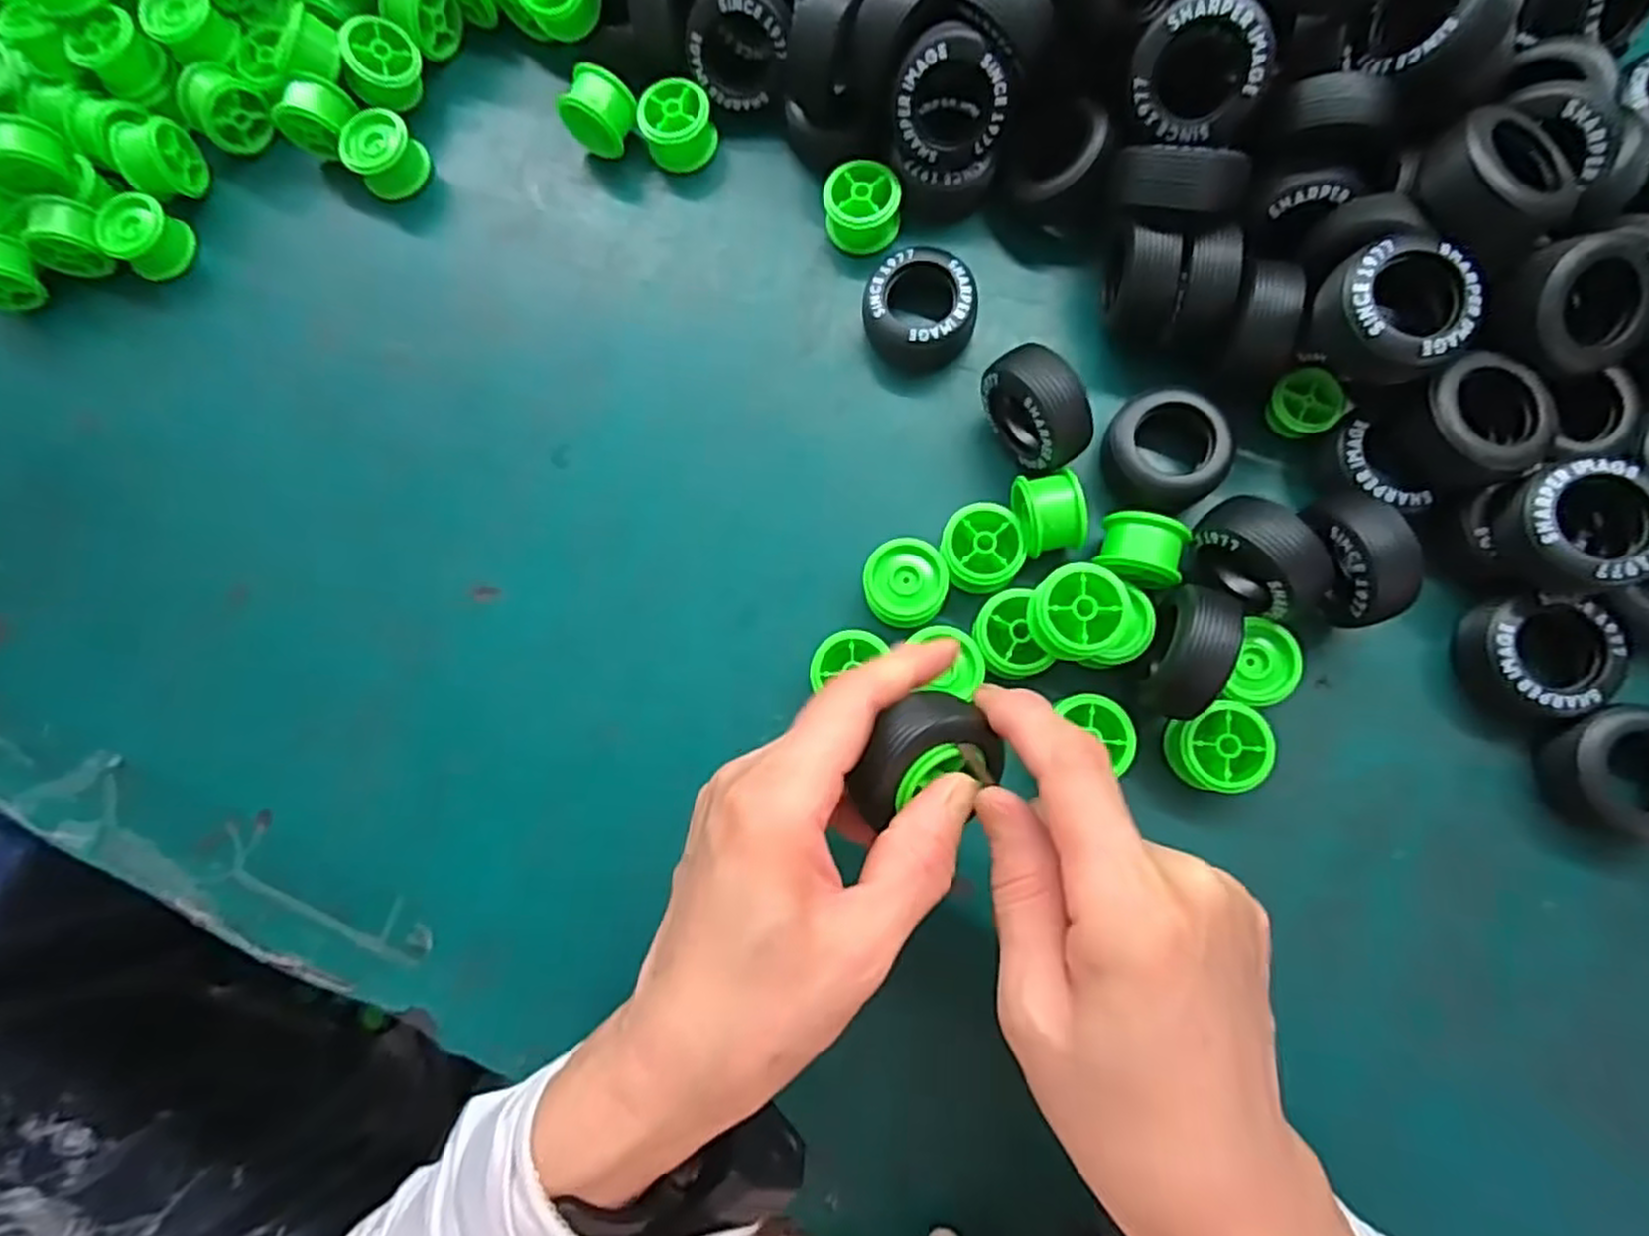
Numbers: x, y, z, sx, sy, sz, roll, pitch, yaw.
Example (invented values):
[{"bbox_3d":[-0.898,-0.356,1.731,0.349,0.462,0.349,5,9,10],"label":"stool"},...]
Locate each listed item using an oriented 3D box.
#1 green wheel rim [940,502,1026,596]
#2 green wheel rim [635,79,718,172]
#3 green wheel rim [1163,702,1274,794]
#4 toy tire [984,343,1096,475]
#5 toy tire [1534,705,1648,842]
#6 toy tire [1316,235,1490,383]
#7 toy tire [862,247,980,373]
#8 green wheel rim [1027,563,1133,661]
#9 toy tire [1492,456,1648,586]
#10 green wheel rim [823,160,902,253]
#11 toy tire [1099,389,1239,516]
[{"bbox_3d":[0.066,-0.028,0.326,0.032,0.033,0.036,-2,80,6],"label":"green wheel rim"},{"bbox_3d":[-0.070,-0.237,0.369,0.033,0.023,0.029,-21,79,2],"label":"green wheel rim"},{"bbox_3d":[0.153,0.050,0.299,0.034,0.020,0.032,-1,80,6],"label":"green wheel rim"},{"bbox_3d":[0.086,-0.084,0.318,0.028,0.054,0.048,-38,79,-1],"label":"toy tire"},{"bbox_3d":[0.299,0.057,0.281,0.050,0.016,0.047,-1,80,6],"label":"toy tire"},{"bbox_3d":[0.203,-0.109,0.274,0.047,0.022,0.050,-1,80,6],"label":"toy tire"},{"bbox_3d":[0.042,-0.136,0.339,0.047,0.026,0.044,5,81,7],"label":"toy tire"},{"bbox_3d":[0.095,-0.002,0.293,0.036,0.026,0.034,-1,80,6],"label":"green wheel rim"},{"bbox_3d":[0.276,-0.034,0.281,0.045,0.029,0.045,-5,80,5],"label":"toy tire"},{"bbox_3d":[0.017,-0.187,0.349,0.033,0.020,0.032,2,81,6],"label":"green wheel rim"},{"bbox_3d":[0.143,-0.069,0.323,0.046,0.029,0.047,-1,80,6],"label":"toy tire"}]

